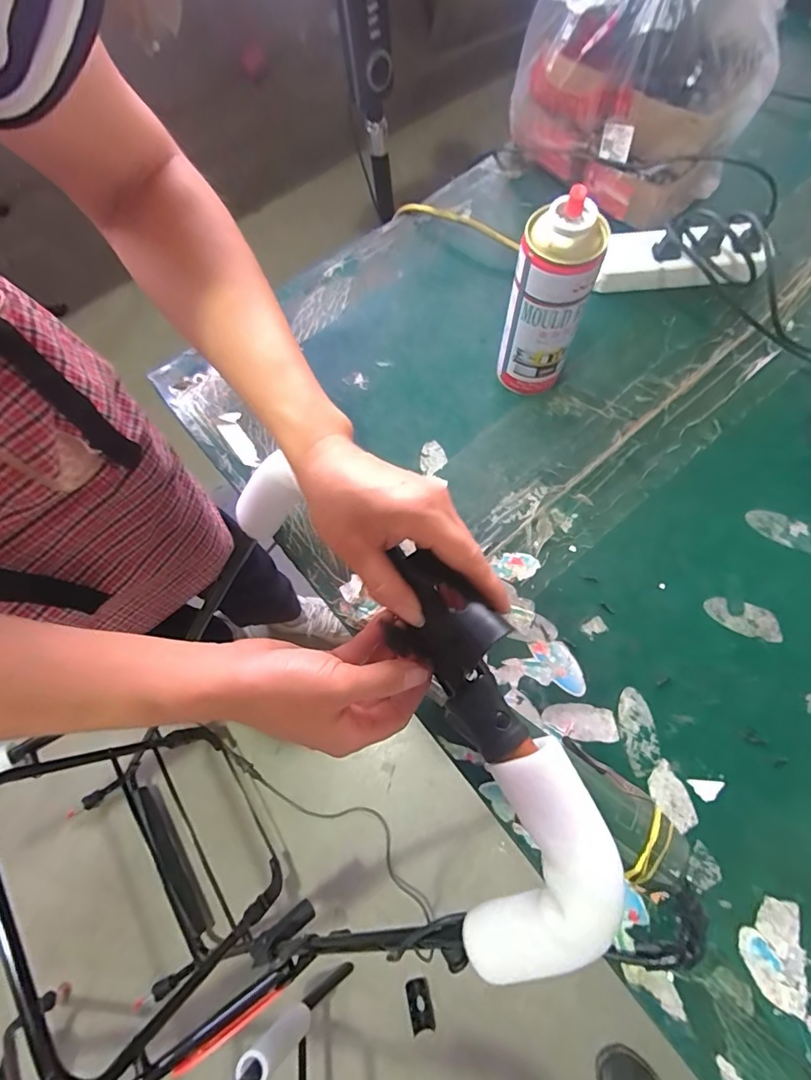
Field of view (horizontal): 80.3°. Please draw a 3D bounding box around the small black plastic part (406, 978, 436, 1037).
[{"bbox_3d":[0.026,0.842,0.868,0.042,0.010,0.071,-14,70,-1],"label":"small black plastic part"}]

